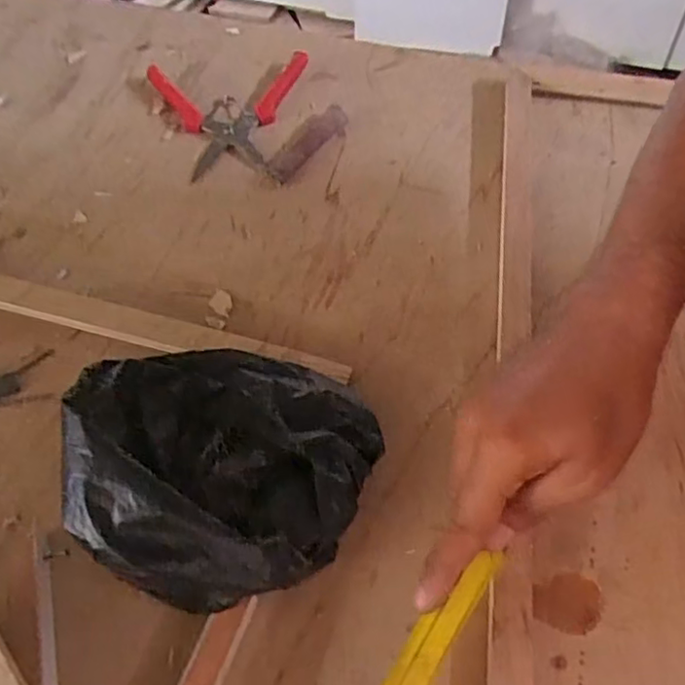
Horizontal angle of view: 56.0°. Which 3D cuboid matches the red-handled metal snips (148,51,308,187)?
[{"bbox_3d":[-0.115,-0.215,0.601,0.142,0.033,0.152,7,57,4],"label":"red-handled metal snips"}]

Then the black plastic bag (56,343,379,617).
[{"bbox_3d":[-0.063,0.066,0.374,0.163,0.088,0.151,-7,57,-4],"label":"black plastic bag"}]

